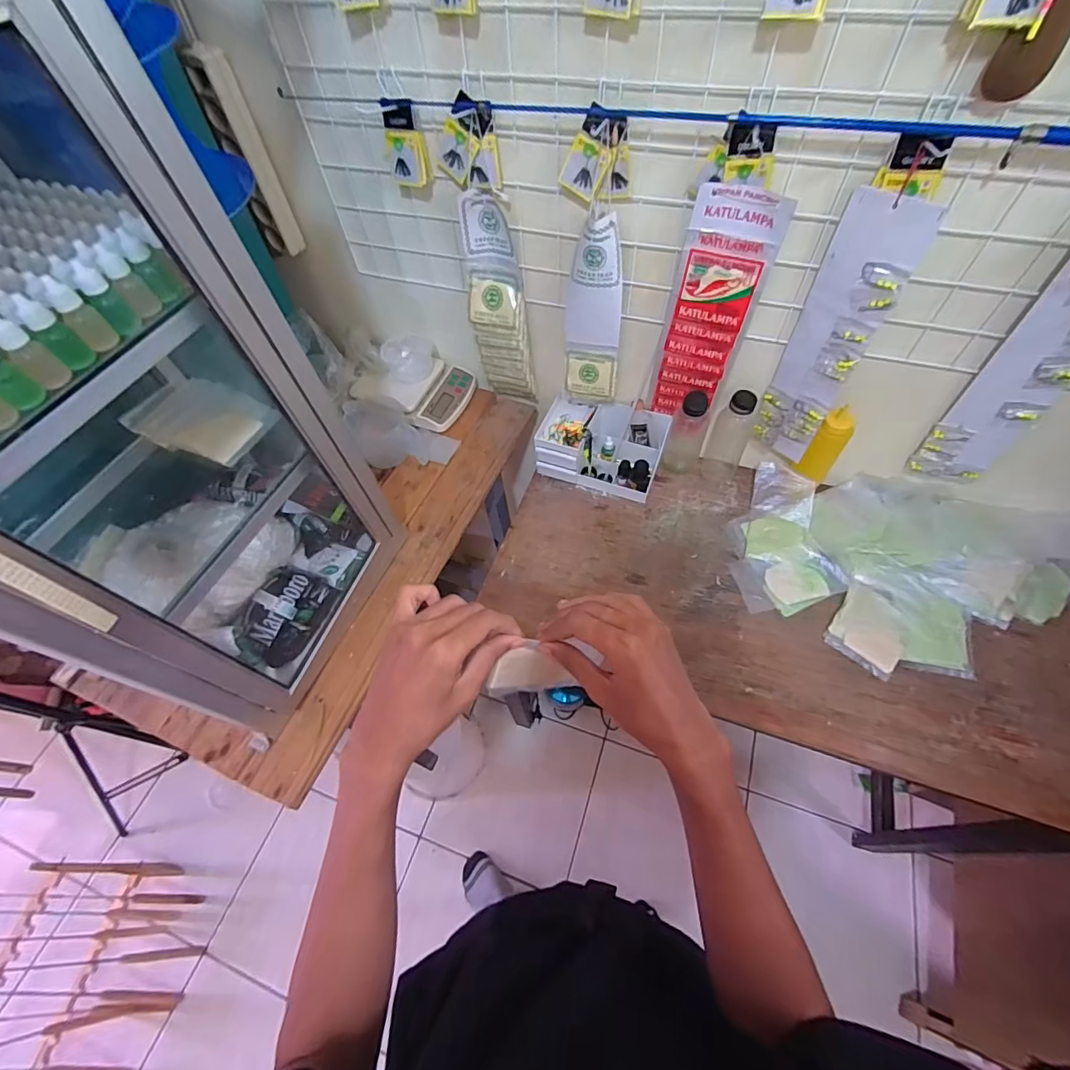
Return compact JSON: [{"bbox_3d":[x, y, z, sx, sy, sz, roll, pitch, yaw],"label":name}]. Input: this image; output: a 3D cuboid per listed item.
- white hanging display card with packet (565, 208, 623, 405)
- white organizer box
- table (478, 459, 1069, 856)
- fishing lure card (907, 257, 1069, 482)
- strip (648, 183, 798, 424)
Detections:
[{"bbox_3d":[0.094,-0.344,0.809,0.089,0.313,0.030,10,59,10],"label":"white hanging display card with packet"},{"bbox_3d":[0.131,-0.180,0.968,0.229,0.109,0.153,14,60,12],"label":"white organizer box"},{"bbox_3d":[0.436,0.266,1.087,0.989,0.645,0.447,16,60,14],"label":"table"},{"bbox_3d":[0.653,-0.200,0.668,0.106,0.402,0.023,25,64,20],"label":"fishing lure card"},{"bbox_3d":[0.257,-0.320,0.745,0.124,0.349,0.029,18,60,14],"label":"strip"}]

